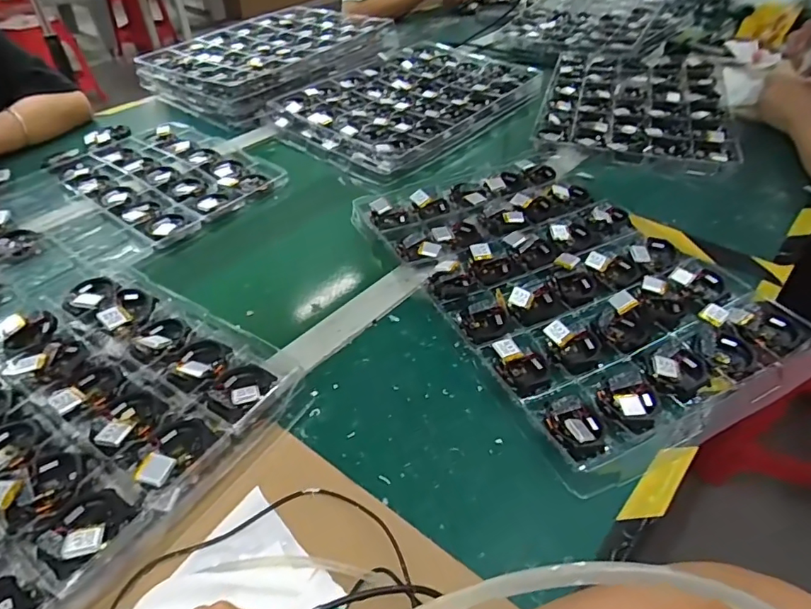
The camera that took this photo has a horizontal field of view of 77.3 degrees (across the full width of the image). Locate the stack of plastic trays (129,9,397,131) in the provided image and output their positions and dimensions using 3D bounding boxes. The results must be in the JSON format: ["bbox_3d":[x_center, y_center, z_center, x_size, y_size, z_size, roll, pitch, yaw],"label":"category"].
[{"bbox_3d":[-0.266,-0.503,1.031,0.327,0.070,0.438,29,51,28],"label":"stack of plastic trays"}]

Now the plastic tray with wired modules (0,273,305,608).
[{"bbox_3d":[-0.330,0.124,0.383,0.303,0.031,0.420,25,49,25],"label":"plastic tray with wired modules"}]

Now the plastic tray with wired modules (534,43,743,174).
[{"bbox_3d":[0.417,-0.381,0.909,0.293,0.037,0.515,12,45,14],"label":"plastic tray with wired modules"}]

